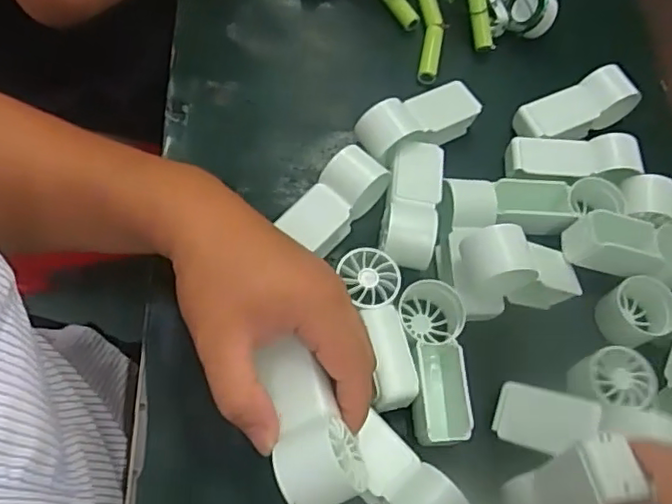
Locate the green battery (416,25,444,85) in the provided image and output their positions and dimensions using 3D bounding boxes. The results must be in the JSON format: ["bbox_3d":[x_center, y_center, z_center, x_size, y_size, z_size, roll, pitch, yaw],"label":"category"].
[{"bbox_3d":[0.074,-0.155,0.479,0.015,0.015,0.052,16,64,-3],"label":"green battery"}]

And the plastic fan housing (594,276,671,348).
[{"bbox_3d":[0.195,0.040,0.401,0.041,0.027,0.038,4,65,-9],"label":"plastic fan housing"}]

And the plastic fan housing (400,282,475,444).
[{"bbox_3d":[0.058,0.065,0.366,0.038,0.034,0.094,4,65,-8],"label":"plastic fan housing"}]

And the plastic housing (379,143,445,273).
[{"bbox_3d":[0.052,-0.033,0.411,0.035,0.030,0.090,16,64,-3],"label":"plastic housing"}]

